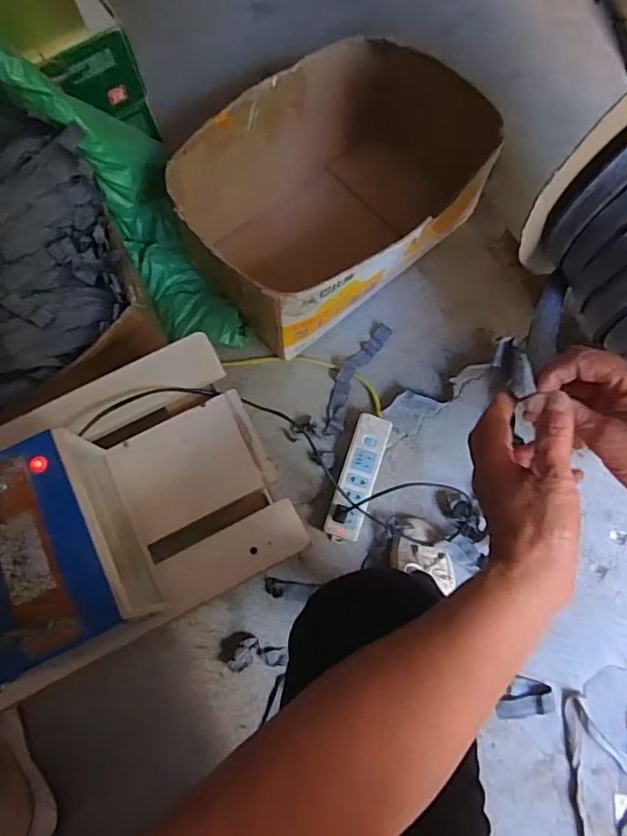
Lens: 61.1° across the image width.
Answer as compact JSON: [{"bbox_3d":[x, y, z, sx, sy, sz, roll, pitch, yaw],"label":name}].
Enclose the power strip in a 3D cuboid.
[{"bbox_3d":[0.070,0.094,0.832,0.056,0.032,0.202,18,76,6],"label":"power strip"}]

